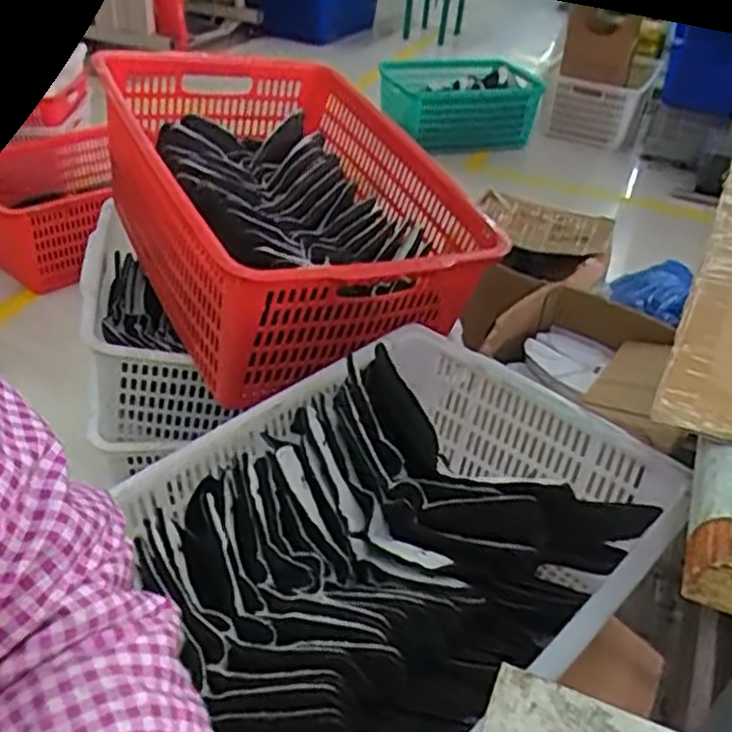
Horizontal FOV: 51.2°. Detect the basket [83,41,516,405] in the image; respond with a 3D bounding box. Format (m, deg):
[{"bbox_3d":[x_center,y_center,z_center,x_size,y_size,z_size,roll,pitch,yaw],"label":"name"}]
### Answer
[{"bbox_3d":[-0.134,-0.240,1.125,0.408,0.238,0.631,-14,41,-22],"label":"basket"}]

